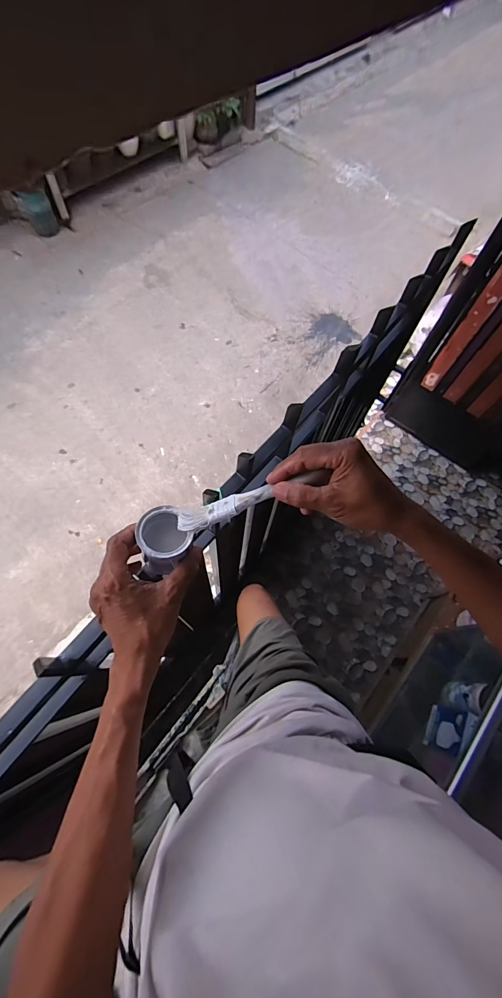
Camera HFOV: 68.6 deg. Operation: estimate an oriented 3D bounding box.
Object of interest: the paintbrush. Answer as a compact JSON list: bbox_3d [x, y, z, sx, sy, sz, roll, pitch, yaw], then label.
[{"bbox_3d":[-0.004,0.001,0.349,0.153,0.009,0.028,-19,60,16],"label":"paintbrush"}]

